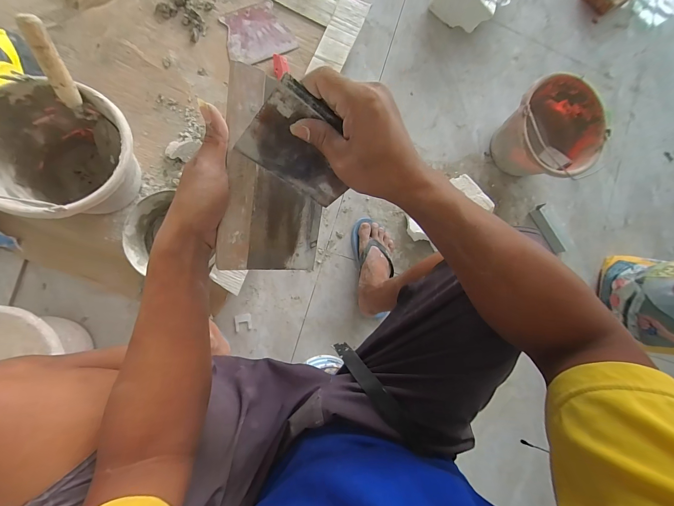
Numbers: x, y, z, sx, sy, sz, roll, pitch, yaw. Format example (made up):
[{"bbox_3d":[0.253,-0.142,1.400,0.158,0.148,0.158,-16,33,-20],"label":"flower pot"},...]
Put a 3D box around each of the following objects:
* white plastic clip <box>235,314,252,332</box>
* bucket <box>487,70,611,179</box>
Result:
[{"bbox_3d":[-0.229,0.171,0.697,0.038,0.004,0.041,-3,89,-9],"label":"white plastic clip"},{"bbox_3d":[0.548,-0.312,0.771,0.217,0.167,0.244,-15,91,-9],"label":"bucket"}]

